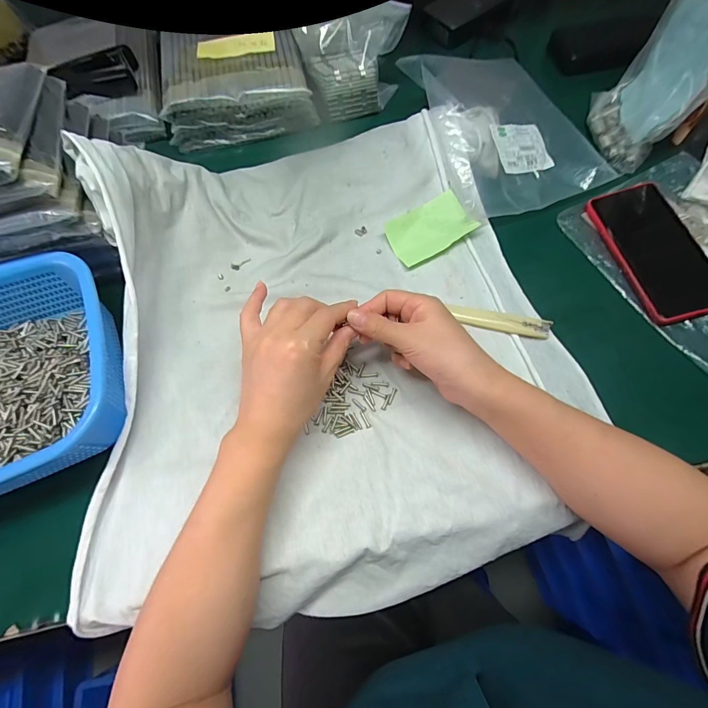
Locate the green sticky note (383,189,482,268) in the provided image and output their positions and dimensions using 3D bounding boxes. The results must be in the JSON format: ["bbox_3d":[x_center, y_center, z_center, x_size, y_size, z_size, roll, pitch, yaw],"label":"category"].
[{"bbox_3d":[0.086,-0.144,0.419,0.092,0.017,0.064,-26,70,-9],"label":"green sticky note"}]

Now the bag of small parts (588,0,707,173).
[{"bbox_3d":[0.360,-0.323,0.420,0.047,0.174,0.146,8,55,-21],"label":"bag of small parts"}]

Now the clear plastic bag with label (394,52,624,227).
[{"bbox_3d":[0.186,-0.284,0.443,0.196,0.053,0.226,-21,70,-7],"label":"clear plastic bag with label"}]

